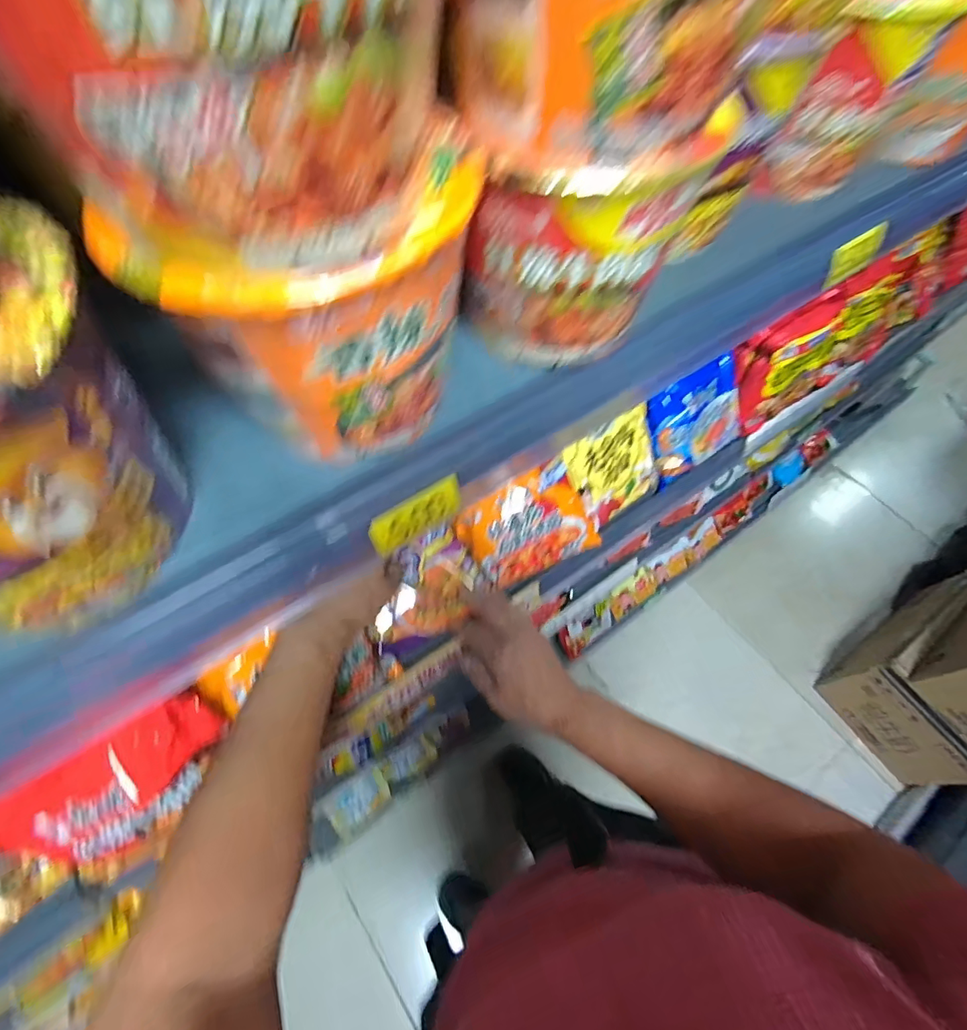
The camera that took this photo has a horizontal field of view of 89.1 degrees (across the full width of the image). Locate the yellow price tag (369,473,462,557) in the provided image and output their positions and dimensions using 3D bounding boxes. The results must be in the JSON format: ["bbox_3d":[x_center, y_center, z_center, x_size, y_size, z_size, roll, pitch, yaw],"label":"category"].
[{"bbox_3d":[-0.034,0.001,0.257,0.052,0.026,0.005,-32,47,-20],"label":"yellow price tag"}]

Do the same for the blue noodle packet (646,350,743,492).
[{"bbox_3d":[0.283,-0.121,0.638,0.153,0.124,0.028,-31,27,-17],"label":"blue noodle packet"}]

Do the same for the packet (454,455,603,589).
[{"bbox_3d":[0.050,0.009,0.559,0.153,0.040,0.128,-22,103,-8],"label":"packet"}]

